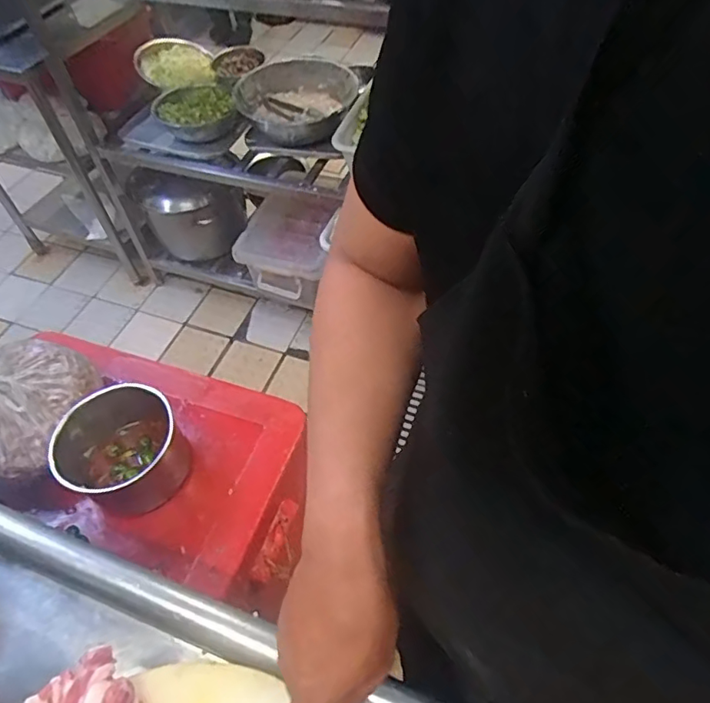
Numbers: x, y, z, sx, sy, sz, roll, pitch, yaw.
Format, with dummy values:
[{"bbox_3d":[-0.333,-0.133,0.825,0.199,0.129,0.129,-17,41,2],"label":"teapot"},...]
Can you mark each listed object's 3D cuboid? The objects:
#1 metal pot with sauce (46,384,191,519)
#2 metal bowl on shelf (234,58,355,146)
[{"bbox_3d":[-0.386,0.167,0.891,0.180,0.131,0.189,-1,52,2],"label":"metal pot with sauce"},{"bbox_3d":[-0.159,-0.710,1.485,0.321,0.100,0.332,-1,52,2],"label":"metal bowl on shelf"}]

